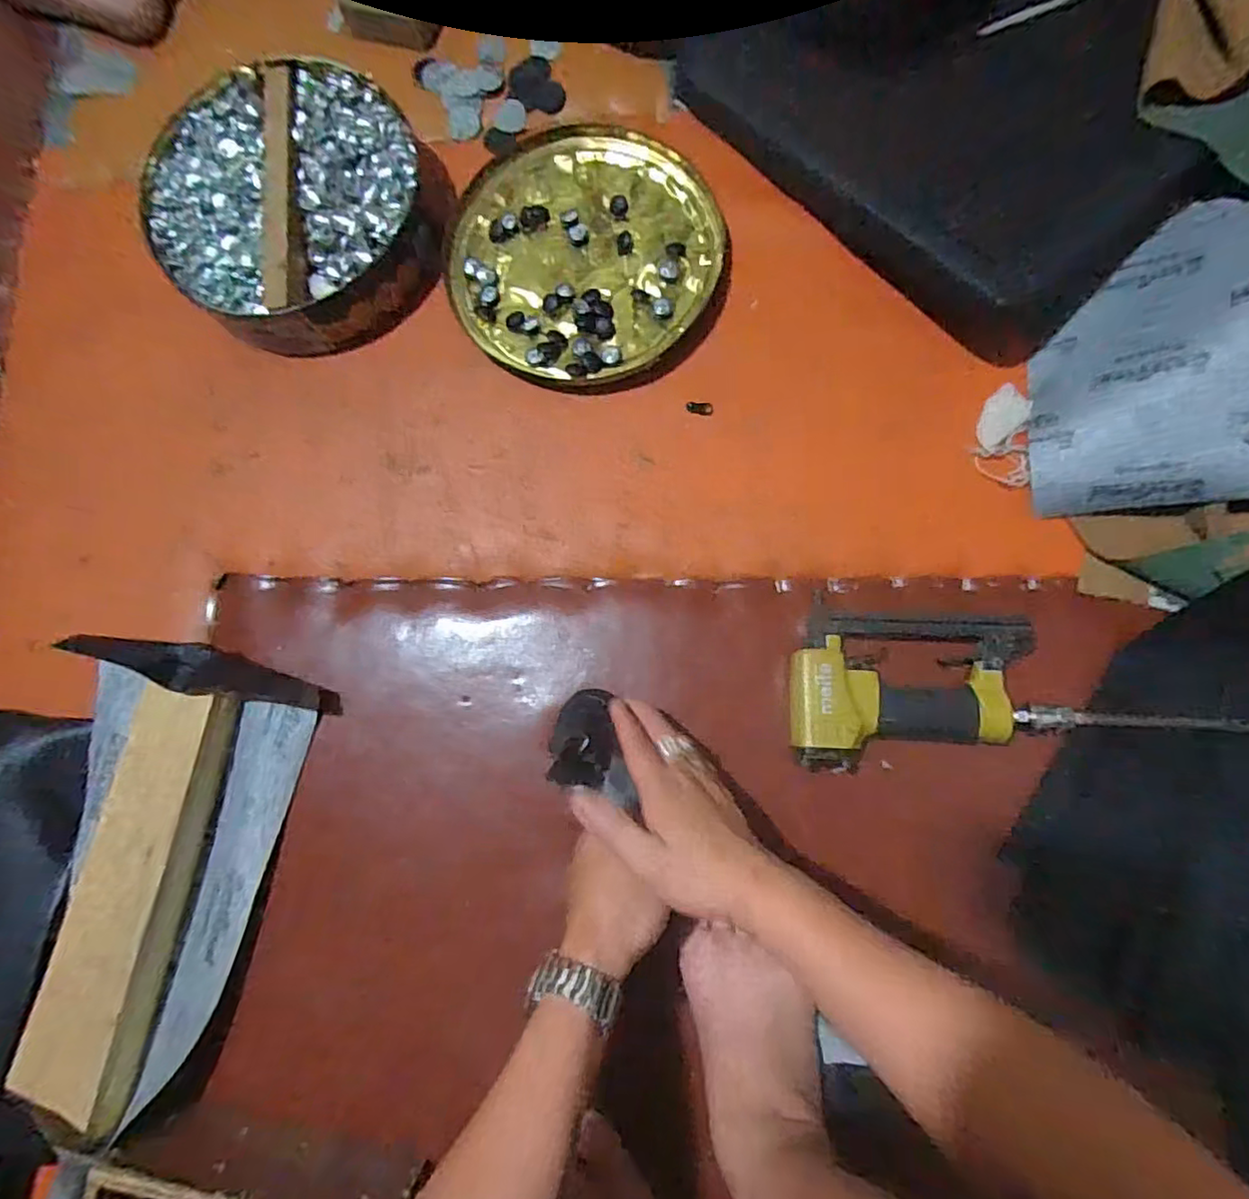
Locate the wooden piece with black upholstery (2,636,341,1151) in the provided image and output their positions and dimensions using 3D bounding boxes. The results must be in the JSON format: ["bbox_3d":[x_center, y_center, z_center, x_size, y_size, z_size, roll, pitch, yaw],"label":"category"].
[{"bbox_3d":[-0.396,0.223,0.504,0.190,0.055,0.367,15,85,-2],"label":"wooden piece with black upholstery"}]

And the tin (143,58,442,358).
[{"bbox_3d":[-0.313,-0.372,0.590,0.260,0.048,0.274,0,86,-3],"label":"tin"}]

